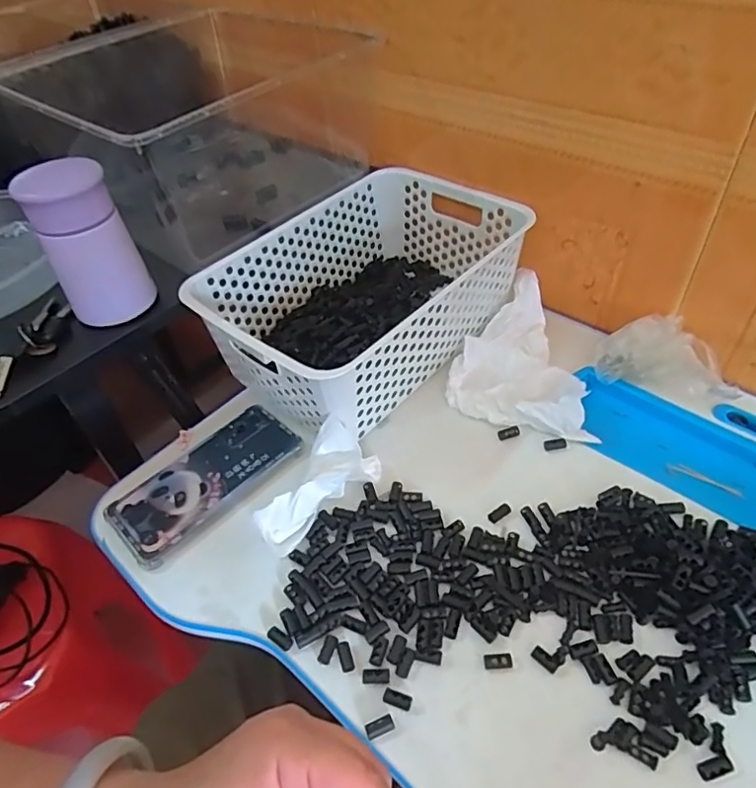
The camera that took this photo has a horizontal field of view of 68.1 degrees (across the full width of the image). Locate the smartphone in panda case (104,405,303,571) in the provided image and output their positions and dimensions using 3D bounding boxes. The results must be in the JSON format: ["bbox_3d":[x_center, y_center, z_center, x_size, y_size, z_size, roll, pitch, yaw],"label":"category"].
[{"bbox_3d":[-0.147,0.073,0.485,0.161,0.011,0.072,-38,54,-26],"label":"smartphone in panda case"}]

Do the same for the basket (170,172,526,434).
[{"bbox_3d":[-0.009,-0.104,0.559,0.201,0.100,0.305,32,58,30],"label":"basket"}]

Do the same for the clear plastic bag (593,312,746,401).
[{"bbox_3d":[0.264,-0.032,0.506,0.112,0.049,0.057,25,55,26],"label":"clear plastic bag"}]

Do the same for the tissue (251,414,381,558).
[{"bbox_3d":[-0.051,0.071,0.448,0.111,0.044,0.045,-38,54,-26],"label":"tissue"}]

